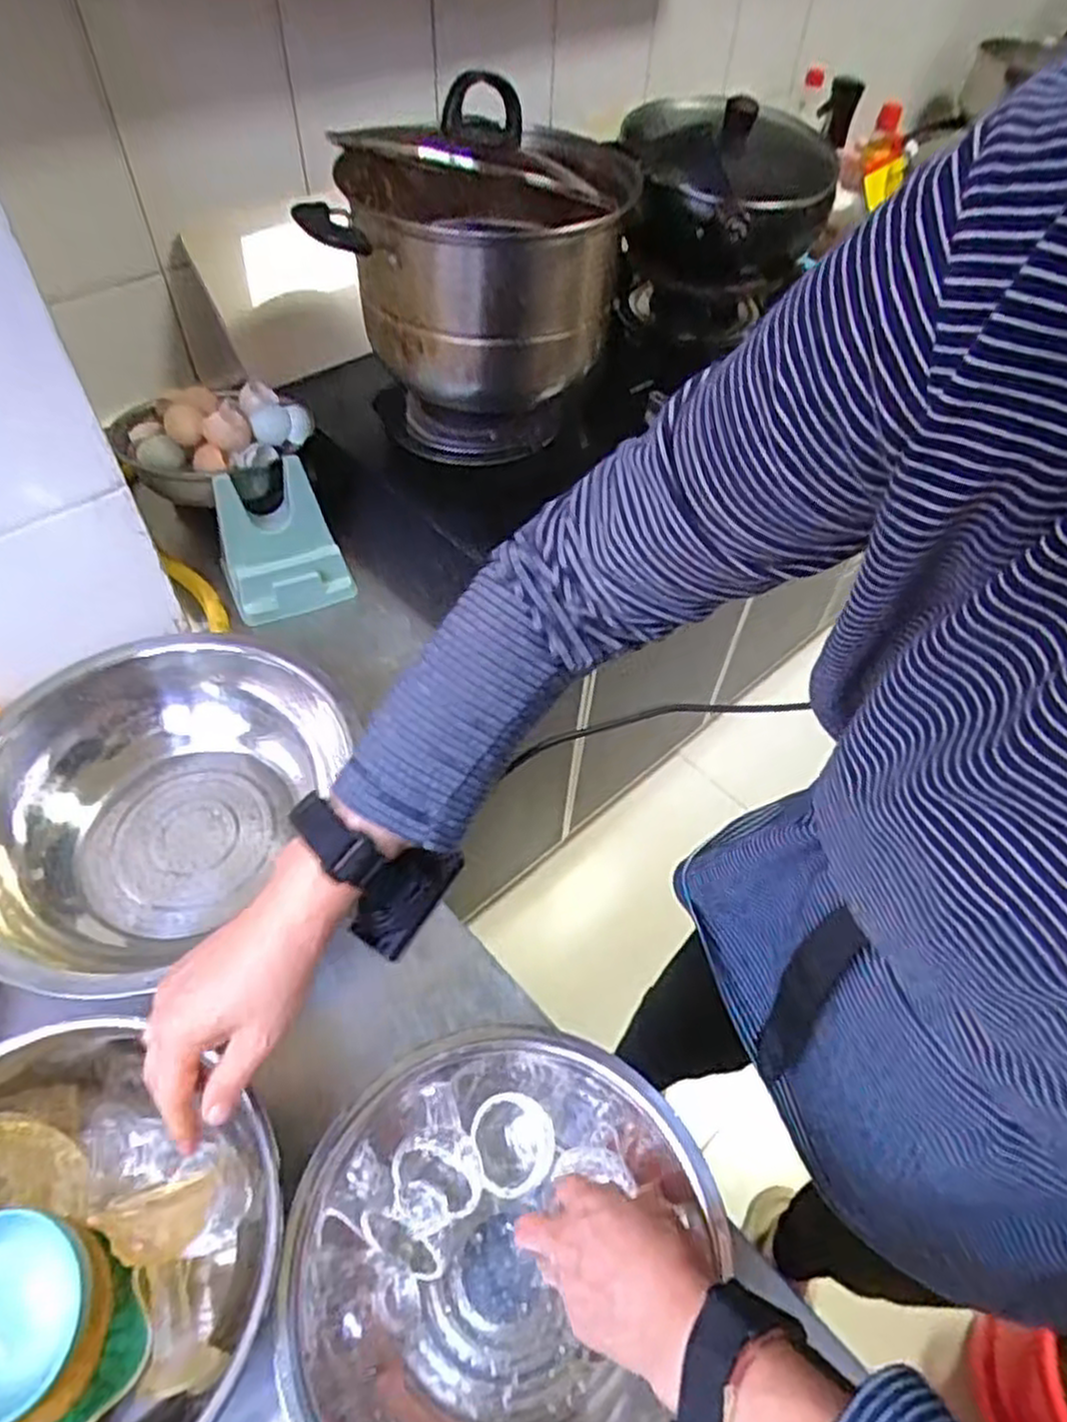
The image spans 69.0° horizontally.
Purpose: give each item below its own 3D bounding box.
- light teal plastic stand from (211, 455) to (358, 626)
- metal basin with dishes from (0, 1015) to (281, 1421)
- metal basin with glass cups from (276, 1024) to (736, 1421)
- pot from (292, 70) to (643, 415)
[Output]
[{"bbox_3d":[-0.257,-0.167,0.789,0.117,0.114,0.103,-21,56,-18],"label":"light teal plastic stand"},{"bbox_3d":[-0.270,0.306,0.427,0.218,0.096,0.232,2,52,-2],"label":"metal basin with dishes"},{"bbox_3d":[-0.021,0.317,0.448,0.222,0.071,0.243,2,52,-2],"label":"metal basin with glass cups"},{"bbox_3d":[-0.041,-0.442,0.736,0.236,0.229,0.259,10,52,5],"label":"pot"}]

